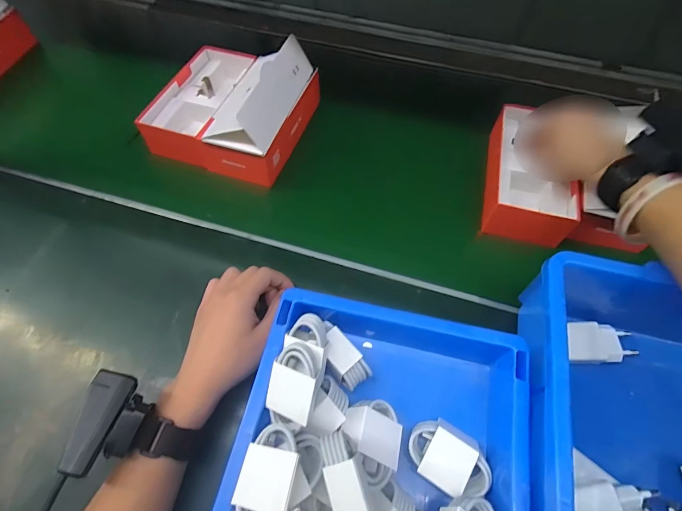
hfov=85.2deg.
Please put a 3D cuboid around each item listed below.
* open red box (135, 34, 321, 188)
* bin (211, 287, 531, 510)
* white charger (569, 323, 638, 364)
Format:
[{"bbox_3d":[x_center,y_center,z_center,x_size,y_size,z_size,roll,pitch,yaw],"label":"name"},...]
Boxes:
[{"bbox_3d":[-0.143,-0.217,0.508,0.188,0.126,0.215,19,59,9],"label":"open red box"},{"bbox_3d":[0.017,0.188,0.258,0.207,0.084,0.318,12,59,5],"label":"bin"},{"bbox_3d":[0.241,0.085,0.349,0.068,0.022,0.038,1,58,-2],"label":"white charger"}]

